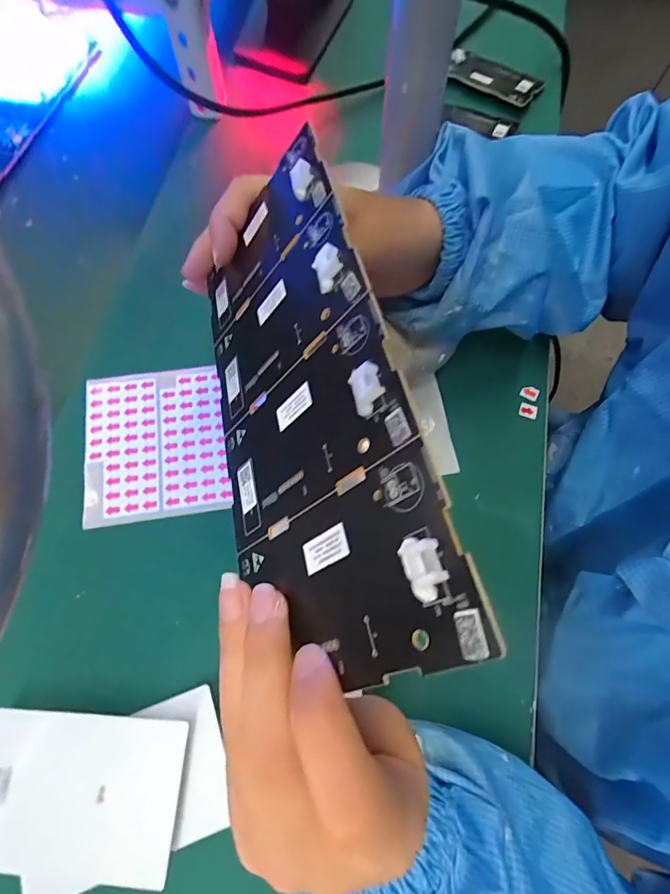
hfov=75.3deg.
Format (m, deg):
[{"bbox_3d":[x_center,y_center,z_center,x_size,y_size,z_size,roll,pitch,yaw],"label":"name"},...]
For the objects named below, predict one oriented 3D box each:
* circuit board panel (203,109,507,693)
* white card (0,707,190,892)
[{"bbox_3d":[-0.017,-0.025,0.173,0.007,0.096,0.213,13,52,-40],"label":"circuit board panel"},{"bbox_3d":[-0.132,0.175,0.221,0.110,0.006,0.068,0,65,6],"label":"white card"}]

